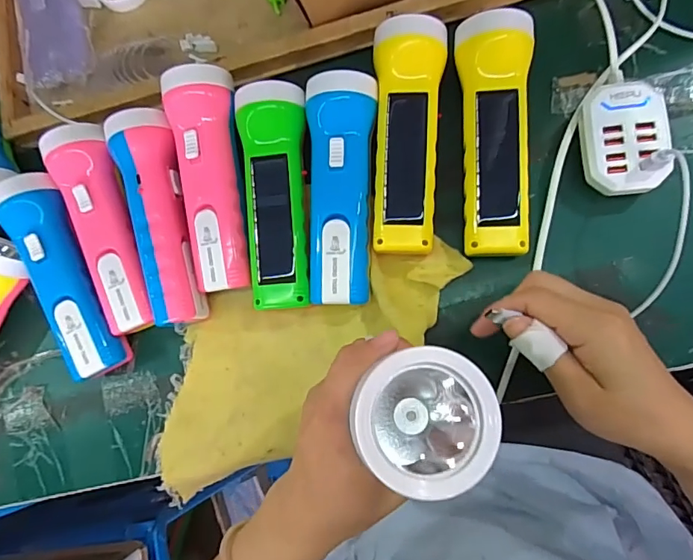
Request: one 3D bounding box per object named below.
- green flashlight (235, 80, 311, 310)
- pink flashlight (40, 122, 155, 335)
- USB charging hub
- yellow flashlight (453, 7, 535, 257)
[{"bbox_3d":[-0.053,-0.061,0.358,0.050,0.037,0.164,-3,83,9],"label":"green flashlight"},{"bbox_3d":[-0.186,-0.040,0.374,0.050,0.039,0.168,-22,81,6],"label":"pink flashlight"},{"bbox_3d":[0.189,-0.096,0.329,0.050,0.031,0.075,-5,81,9],"label":"USB charging hub"},{"bbox_3d":[0.104,-0.099,0.336,0.051,0.039,0.164,-3,83,8],"label":"yellow flashlight"}]

